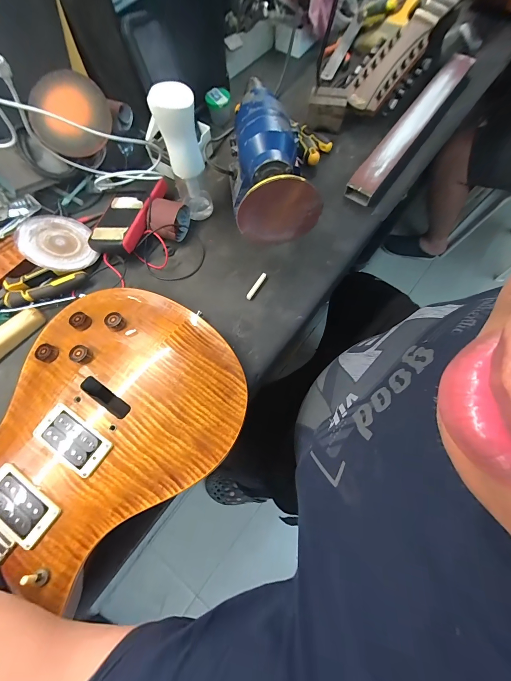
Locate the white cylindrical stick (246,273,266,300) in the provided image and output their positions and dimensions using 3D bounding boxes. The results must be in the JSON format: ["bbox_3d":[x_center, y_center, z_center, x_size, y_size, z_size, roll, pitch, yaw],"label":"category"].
[{"bbox_3d":[0.001,-0.092,0.475,0.010,0.007,0.052,31,74,11],"label":"white cylindrical stick"}]

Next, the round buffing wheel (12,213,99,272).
[{"bbox_3d":[-0.333,-0.166,0.471,0.103,0.008,0.116,-13,71,-38],"label":"round buffing wheel"}]

